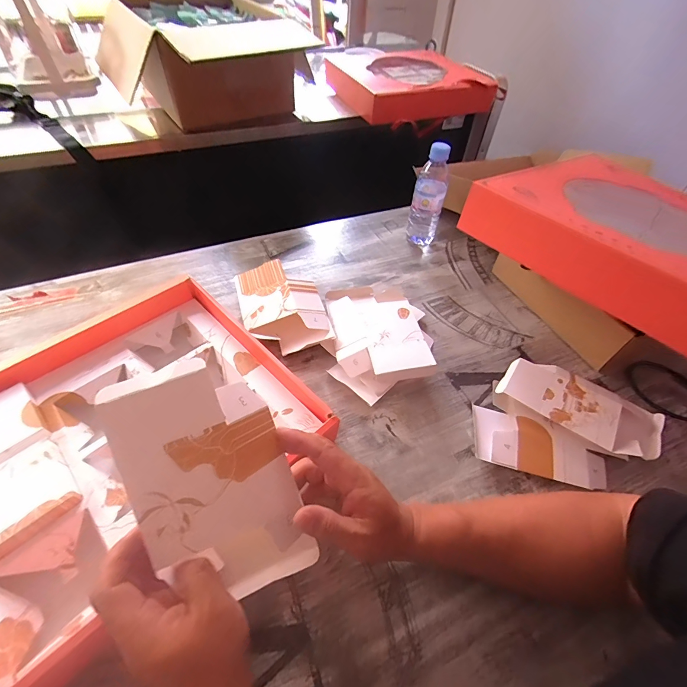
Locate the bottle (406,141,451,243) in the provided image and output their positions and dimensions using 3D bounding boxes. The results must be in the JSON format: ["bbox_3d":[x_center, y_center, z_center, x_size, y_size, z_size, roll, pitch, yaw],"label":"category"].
[{"bbox_3d":[0.164,-0.279,0.680,0.060,0.181,0.059,14,52,7],"label":"bottle"}]

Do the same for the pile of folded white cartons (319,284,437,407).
[{"bbox_3d":[0.054,-0.022,0.546,0.163,0.044,0.203,-10,53,-11],"label":"pile of folded white cartons"}]

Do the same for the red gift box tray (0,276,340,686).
[{"bbox_3d":[-0.263,0.102,0.414,0.353,0.059,0.373,39,59,24],"label":"red gift box tray"}]

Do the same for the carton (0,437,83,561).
[{"bbox_3d":[-0.325,0.154,0.357,0.091,0.022,0.086,39,59,24],"label":"carton"}]

